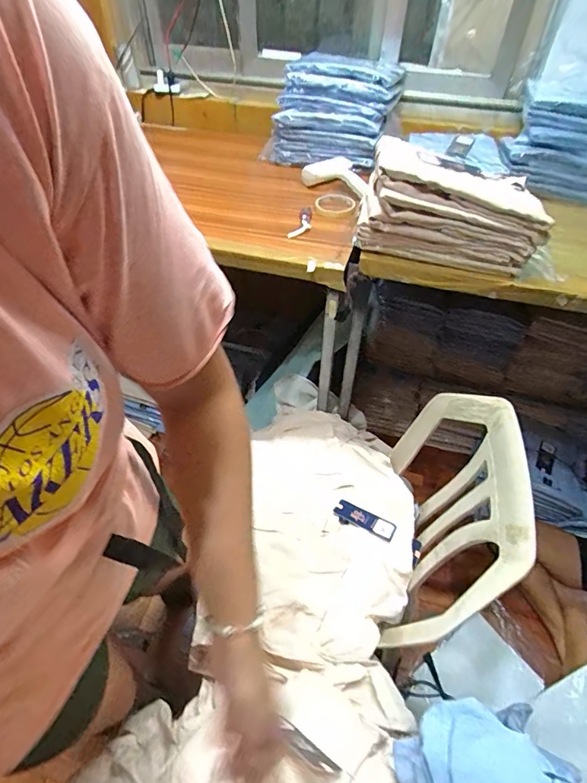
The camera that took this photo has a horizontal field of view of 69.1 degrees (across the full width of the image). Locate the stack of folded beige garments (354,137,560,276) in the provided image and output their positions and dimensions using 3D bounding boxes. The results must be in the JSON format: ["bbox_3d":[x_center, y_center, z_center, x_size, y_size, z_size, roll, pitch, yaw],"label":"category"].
[{"bbox_3d":[0.273,-0.323,0.736,0.296,0.126,0.212,17,48,13],"label":"stack of folded beige garments"}]

